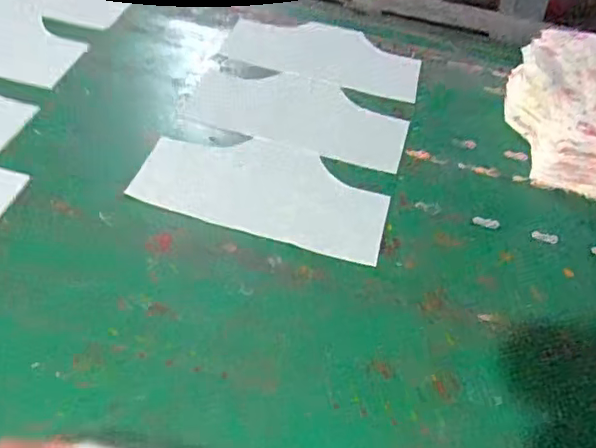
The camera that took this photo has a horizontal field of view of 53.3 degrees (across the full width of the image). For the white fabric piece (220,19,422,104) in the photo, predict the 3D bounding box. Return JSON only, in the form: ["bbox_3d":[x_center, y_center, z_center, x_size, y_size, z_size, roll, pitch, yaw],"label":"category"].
[{"bbox_3d":[0.047,-0.292,1.002,0.322,0.008,0.183,17,48,9],"label":"white fabric piece"}]

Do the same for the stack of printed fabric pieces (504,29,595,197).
[{"bbox_3d":[0.417,-0.191,0.914,0.177,0.078,0.332,10,47,2],"label":"stack of printed fabric pieces"}]

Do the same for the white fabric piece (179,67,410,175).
[{"bbox_3d":[0.001,-0.167,0.885,0.319,0.007,0.152,15,51,7],"label":"white fabric piece"}]

